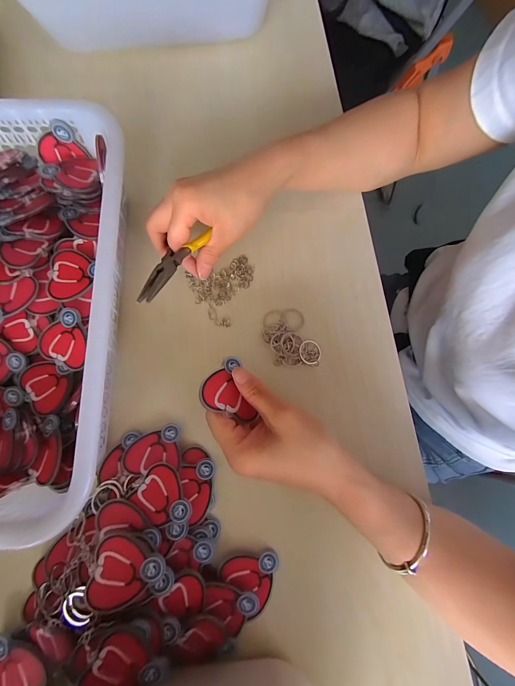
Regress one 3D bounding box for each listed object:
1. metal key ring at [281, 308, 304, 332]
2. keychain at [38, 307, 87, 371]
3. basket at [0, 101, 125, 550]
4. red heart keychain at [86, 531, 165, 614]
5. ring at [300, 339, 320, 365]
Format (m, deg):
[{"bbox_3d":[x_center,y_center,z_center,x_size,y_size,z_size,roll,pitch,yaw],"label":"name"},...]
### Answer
[{"bbox_3d":[0.037,-0.025,0.296,0.024,0.006,0.025,0,79,0],"label":"metal key ring"},{"bbox_3d":[-0.179,-0.005,0.264,0.049,0.004,0.053,23,95,7],"label":"keychain"},{"bbox_3d":[-0.248,-0.030,0.254,0.256,0.081,0.345,-1,79,-1],"label":"basket"},{"bbox_3d":[-0.099,0.175,0.214,0.051,0.007,0.047,3,71,-8],"label":"red heart keychain"},{"bbox_3d":[0.054,0.009,0.286,0.022,0.004,0.025,-6,79,-2],"label":"ring"}]

